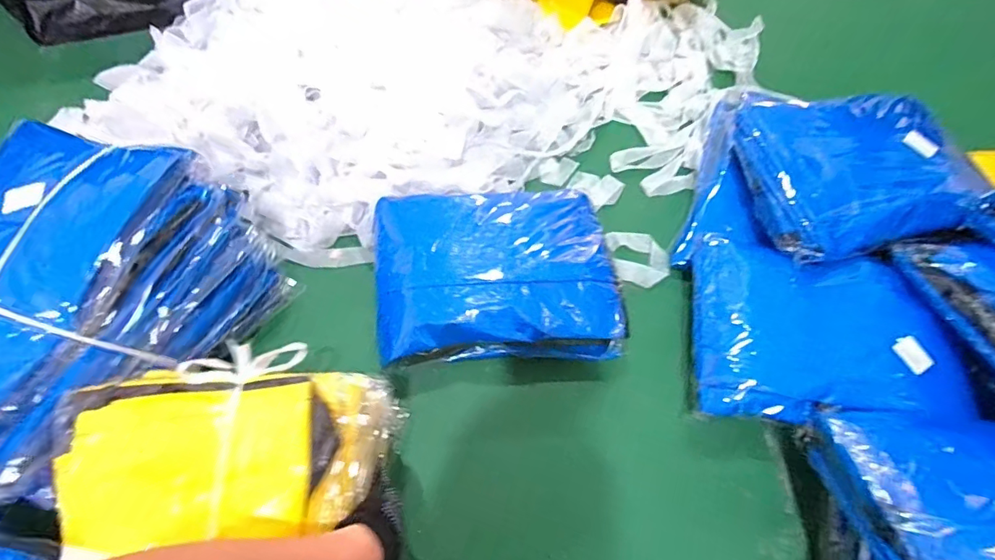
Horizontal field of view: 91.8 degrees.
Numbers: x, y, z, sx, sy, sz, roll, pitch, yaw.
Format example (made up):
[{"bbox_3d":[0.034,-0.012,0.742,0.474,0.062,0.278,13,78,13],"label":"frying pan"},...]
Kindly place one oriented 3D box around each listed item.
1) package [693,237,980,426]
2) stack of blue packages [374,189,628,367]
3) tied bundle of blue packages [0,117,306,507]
[{"bbox_3d":[0.413,0.068,0.598,0.319,0.043,0.241,9,66,3],"label":"package"},{"bbox_3d":[-0.004,-0.011,0.665,0.315,0.089,0.239,-4,66,-3],"label":"stack of blue packages"},{"bbox_3d":[-0.458,0.023,0.548,0.247,0.181,0.330,25,67,10],"label":"tied bundle of blue packages"}]

